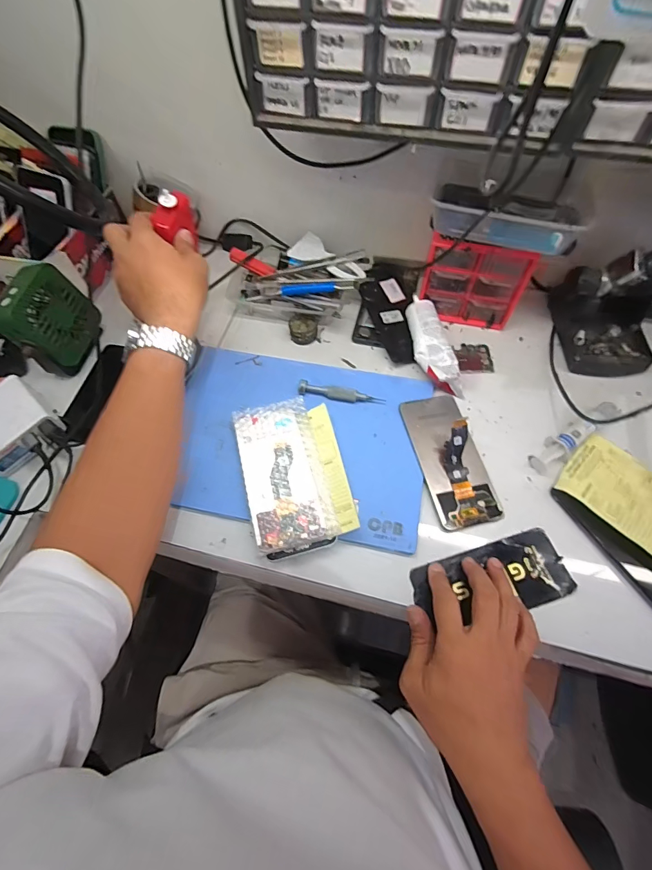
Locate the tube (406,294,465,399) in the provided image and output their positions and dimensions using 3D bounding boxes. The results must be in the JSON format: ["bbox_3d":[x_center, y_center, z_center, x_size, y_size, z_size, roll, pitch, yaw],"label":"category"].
[{"bbox_3d":[0.142,-0.120,0.529,0.049,0.035,0.149,-7,62,-5],"label":"tube"}]

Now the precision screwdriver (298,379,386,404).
[{"bbox_3d":[0.019,-0.051,0.496,0.106,0.012,0.016,9,62,4],"label":"precision screwdriver"}]

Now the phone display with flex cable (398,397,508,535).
[{"bbox_3d":[0.143,0.020,0.453,0.073,0.030,0.161,-10,63,-6],"label":"phone display with flex cable"}]

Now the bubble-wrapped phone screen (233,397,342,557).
[{"bbox_3d":[-0.047,0.040,0.446,0.085,0.017,0.169,-13,63,-8],"label":"bubble-wrapped phone screen"}]

